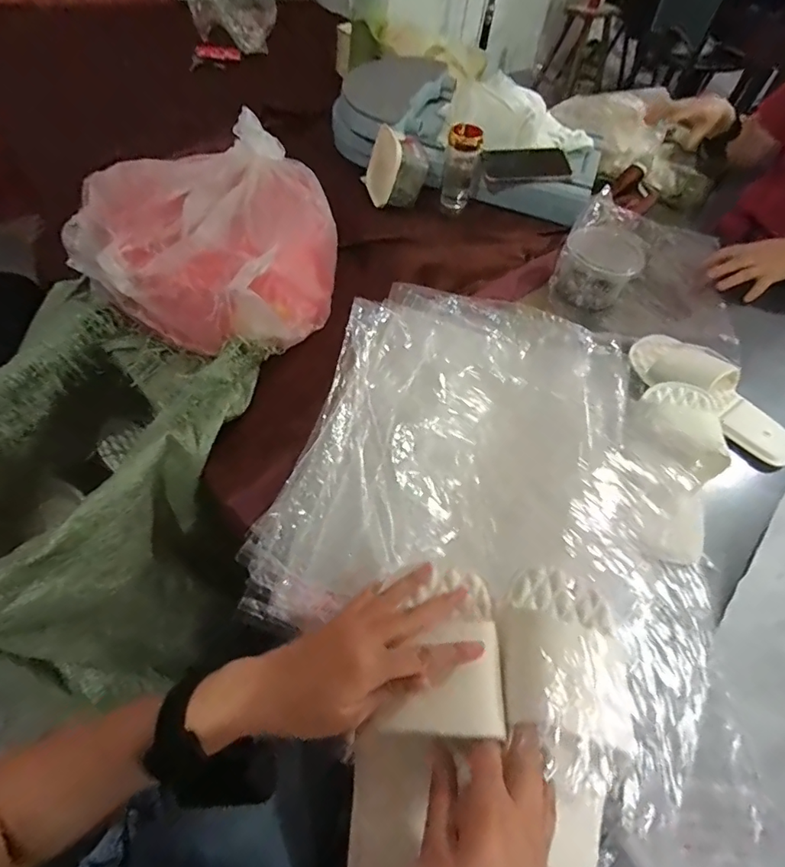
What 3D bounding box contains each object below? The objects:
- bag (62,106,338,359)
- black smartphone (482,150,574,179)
[{"bbox_3d":[-0.199,-0.233,0.593,0.268,0.132,0.292,40,62,18],"label":"bag"},{"bbox_3d":[0.237,-0.478,0.840,0.148,0.009,0.062,-5,80,-3],"label":"black smartphone"}]

